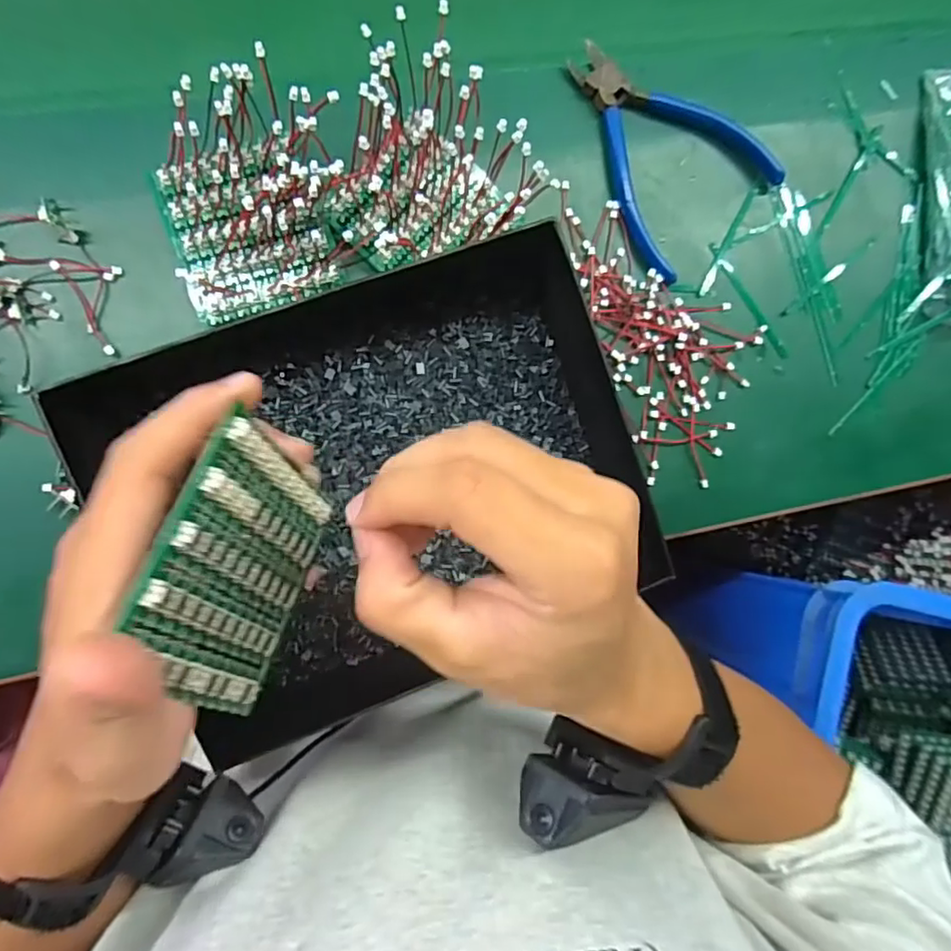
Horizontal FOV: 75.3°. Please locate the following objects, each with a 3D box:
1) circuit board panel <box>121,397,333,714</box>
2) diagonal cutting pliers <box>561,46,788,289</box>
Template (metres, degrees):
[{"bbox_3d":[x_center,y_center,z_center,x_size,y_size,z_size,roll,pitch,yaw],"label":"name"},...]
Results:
[{"bbox_3d":[-0.078,0.033,0.209,0.006,0.075,0.084,11,67,17],"label":"circuit board panel"},{"bbox_3d":[0.109,-0.202,0.379,0.136,0.015,0.107,45,83,-6],"label":"diagonal cutting pliers"}]

